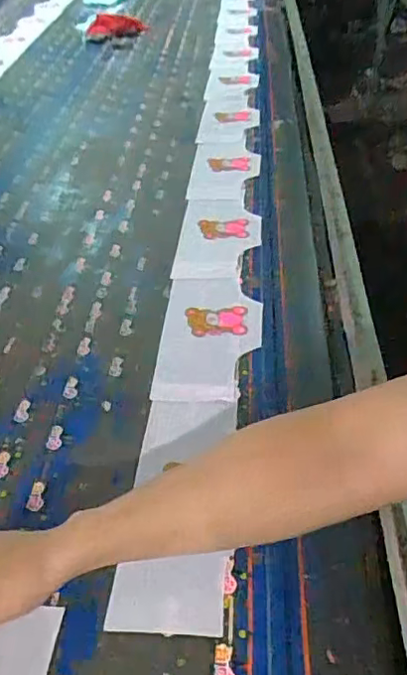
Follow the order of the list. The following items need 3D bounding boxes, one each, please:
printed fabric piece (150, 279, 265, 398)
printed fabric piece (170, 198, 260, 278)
[{"bbox_3d":[0.011,-0.007,0.765,0.131,0.006,0.244,1,43,5],"label":"printed fabric piece"},{"bbox_3d":[0.029,-0.173,0.947,0.134,0.008,0.245,4,43,4],"label":"printed fabric piece"}]

